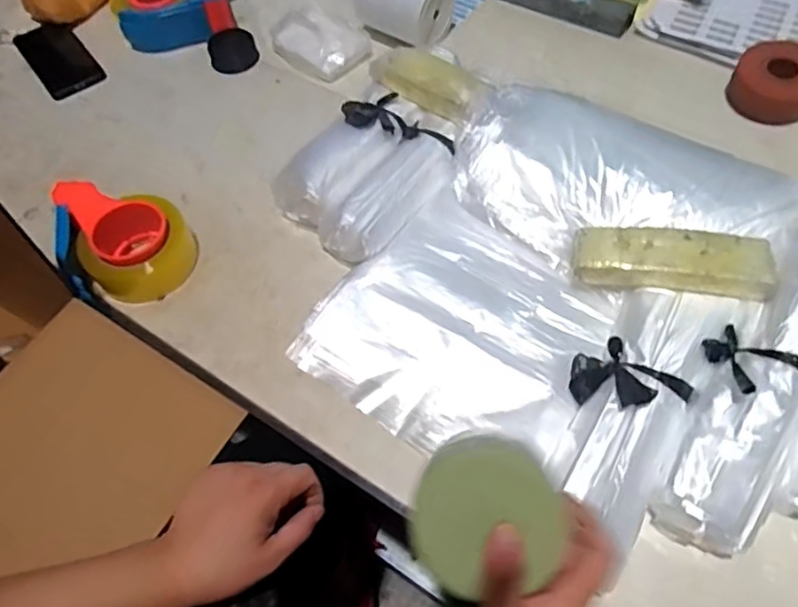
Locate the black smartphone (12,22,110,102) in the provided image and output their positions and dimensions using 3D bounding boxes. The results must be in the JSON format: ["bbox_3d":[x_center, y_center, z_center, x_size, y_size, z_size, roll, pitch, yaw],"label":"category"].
[{"bbox_3d":[-0.495,-0.356,0.886,0.080,0.014,0.160,-35,62,-18],"label":"black smartphone"}]

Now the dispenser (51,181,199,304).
[{"bbox_3d":[-0.297,-0.073,0.669,0.126,0.066,0.138,-22,59,-10],"label":"dispenser"}]

